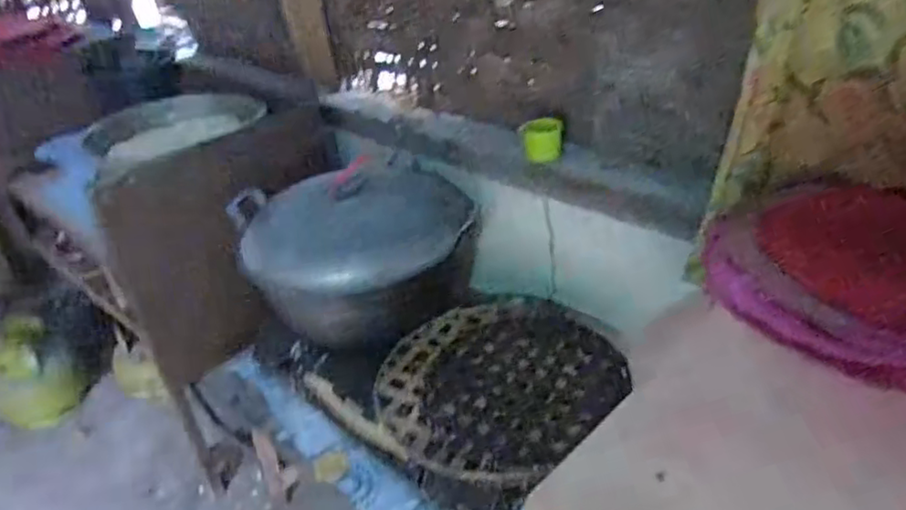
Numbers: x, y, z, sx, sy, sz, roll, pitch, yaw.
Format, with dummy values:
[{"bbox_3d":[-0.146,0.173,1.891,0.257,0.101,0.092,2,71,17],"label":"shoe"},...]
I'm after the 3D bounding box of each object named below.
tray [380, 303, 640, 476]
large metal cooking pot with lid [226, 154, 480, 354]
[{"bbox_3d":[0.080,0.225,1.217,0.411,0.039,0.395,-5,34,4],"label":"tray"},{"bbox_3d":[-0.207,-0.041,1.376,0.452,0.278,0.424,-5,34,4],"label":"large metal cooking pot with lid"}]

